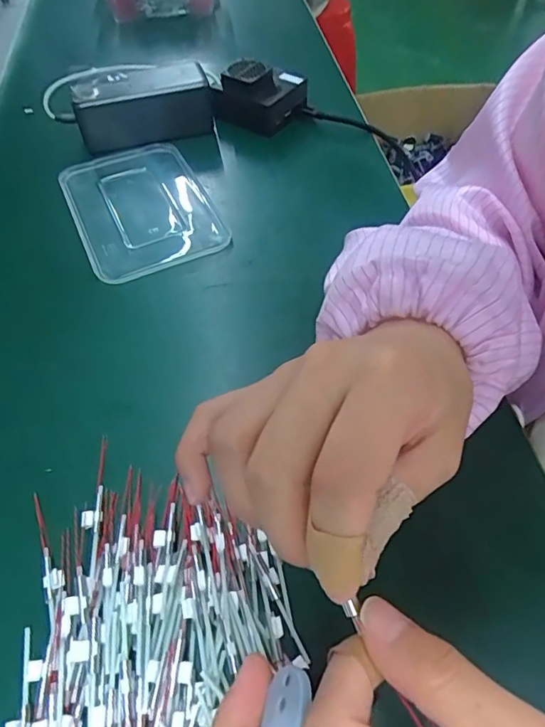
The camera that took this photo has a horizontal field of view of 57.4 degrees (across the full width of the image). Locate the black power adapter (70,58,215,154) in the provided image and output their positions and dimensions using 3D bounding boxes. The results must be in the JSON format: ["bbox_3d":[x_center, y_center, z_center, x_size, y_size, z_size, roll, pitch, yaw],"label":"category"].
[{"bbox_3d":[-0.129,-0.257,0.498,0.131,0.058,0.052,-16,56,-10],"label":"black power adapter"}]

